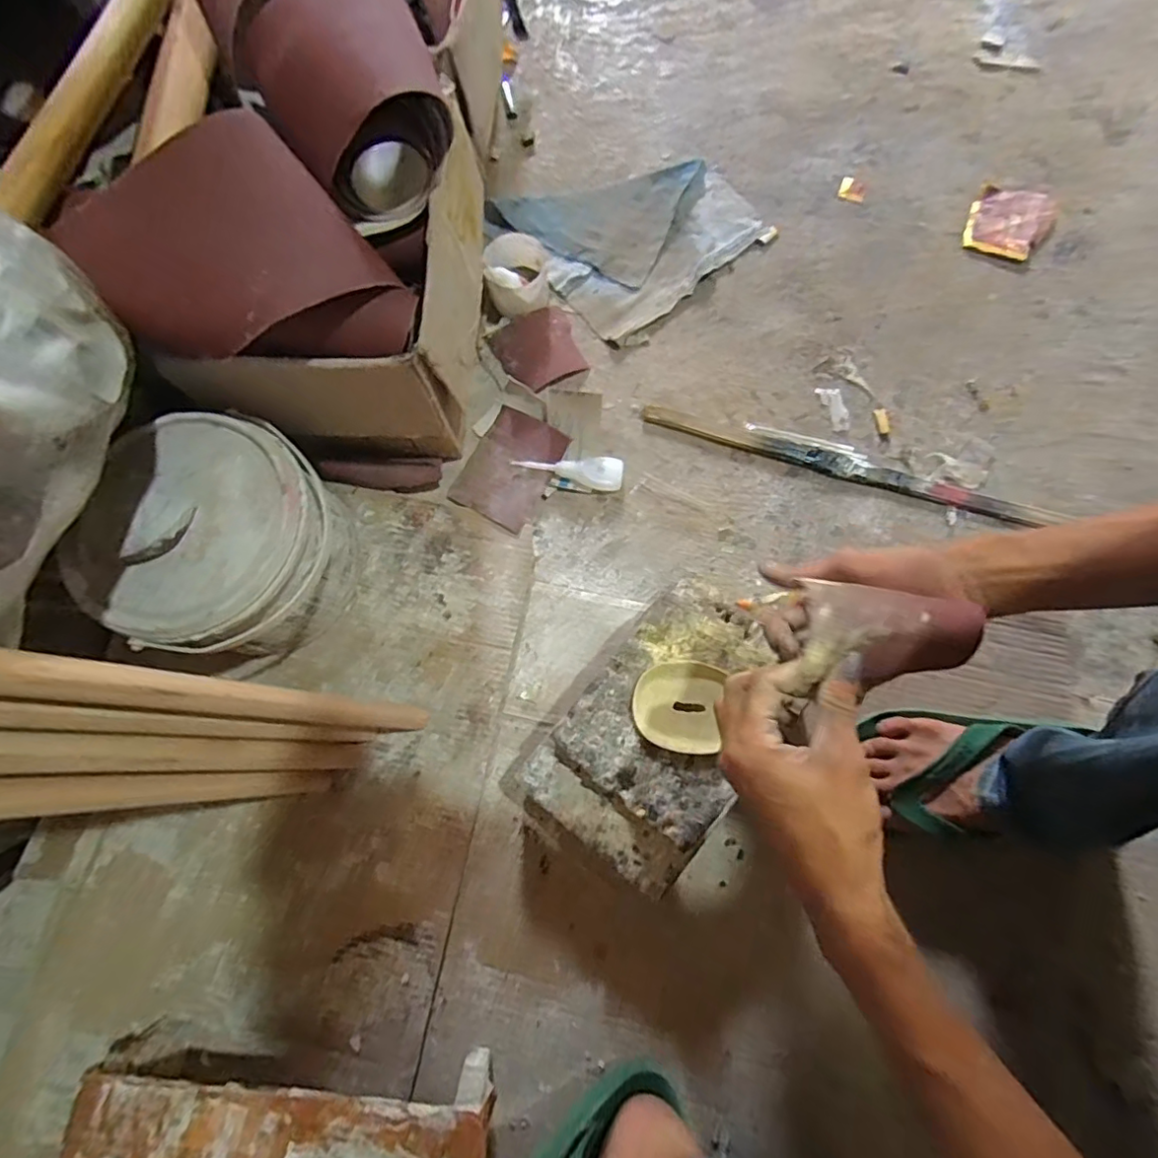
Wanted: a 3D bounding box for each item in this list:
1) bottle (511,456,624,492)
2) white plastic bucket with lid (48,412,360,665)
[{"bbox_3d":[-0.010,-0.107,0.560,0.107,0.018,0.033,2,76,1],"label":"bottle"},{"bbox_3d":[-0.290,-0.026,0.472,0.168,0.147,0.192,12,77,3],"label":"white plastic bucket with lid"}]

